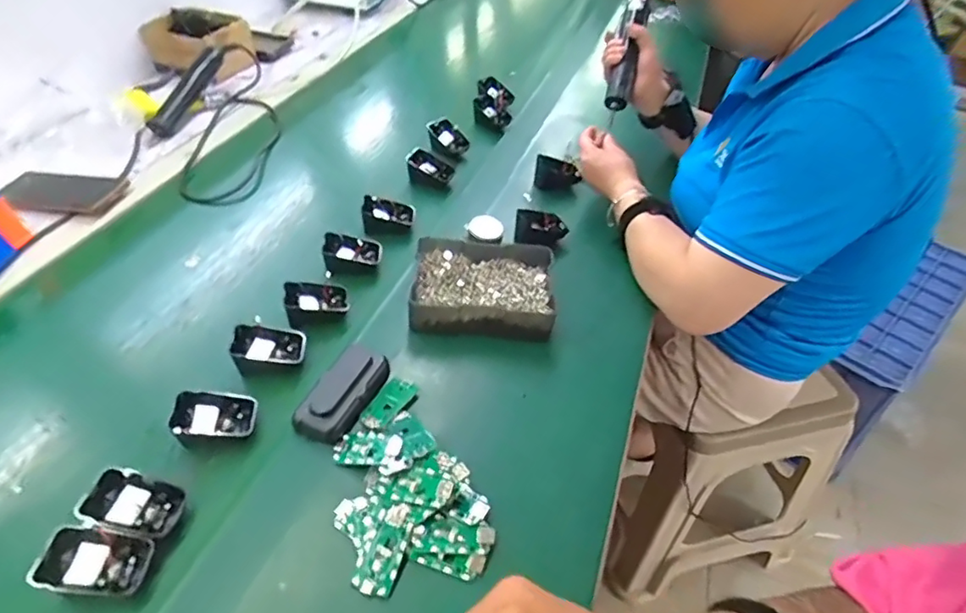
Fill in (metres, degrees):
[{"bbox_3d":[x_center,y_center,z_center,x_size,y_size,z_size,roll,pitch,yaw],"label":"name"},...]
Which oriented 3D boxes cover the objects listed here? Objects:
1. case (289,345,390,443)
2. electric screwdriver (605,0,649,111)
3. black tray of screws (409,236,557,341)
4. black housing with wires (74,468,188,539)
[{"bbox_3d":[-0.131,0.079,0.542,0.045,0.032,0.105,20,48,17],"label":"case"},{"bbox_3d":[0.218,-0.392,0.852,0.037,0.046,0.211,11,64,9],"label":"electric screwdriver"},{"bbox_3d":[0.002,-0.024,0.649,0.159,0.039,0.126,0,45,-2],"label":"black tray of screws"},{"bbox_3d":[-0.275,0.159,0.454,0.056,0.044,0.044,7,46,6],"label":"black housing with wires"}]

